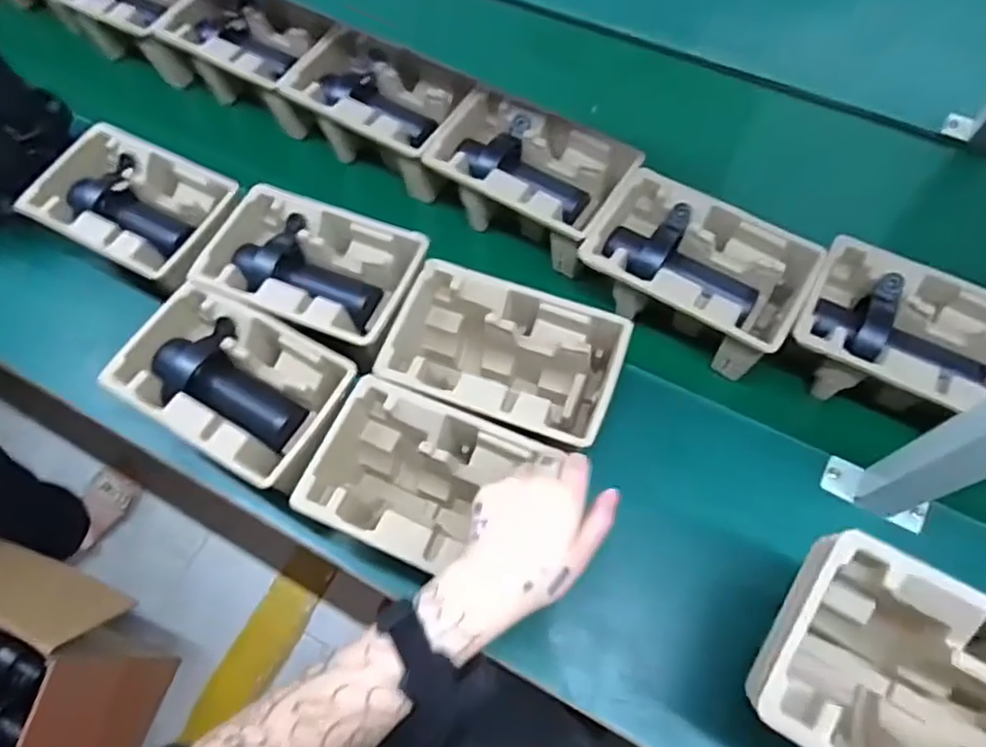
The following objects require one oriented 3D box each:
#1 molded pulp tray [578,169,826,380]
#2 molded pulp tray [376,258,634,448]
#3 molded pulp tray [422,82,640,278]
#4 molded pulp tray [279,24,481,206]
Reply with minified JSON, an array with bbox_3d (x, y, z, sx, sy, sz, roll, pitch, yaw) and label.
[{"bbox_3d":[0.222,-0.112,0.712,0.226,0.094,0.147,27,70,13],"label":"molded pulp tray"},{"bbox_3d":[0.012,-0.006,0.672,0.230,0.111,0.154,14,68,8],"label":"molded pulp tray"},{"bbox_3d":[0.045,-0.234,0.776,0.225,0.091,0.144,32,71,15],"label":"molded pulp tray"},{"bbox_3d":[-0.142,-0.345,0.831,0.228,0.087,0.155,33,72,15],"label":"molded pulp tray"}]

